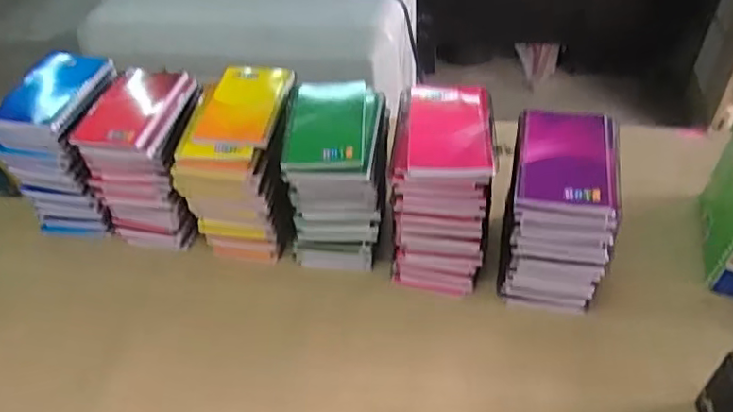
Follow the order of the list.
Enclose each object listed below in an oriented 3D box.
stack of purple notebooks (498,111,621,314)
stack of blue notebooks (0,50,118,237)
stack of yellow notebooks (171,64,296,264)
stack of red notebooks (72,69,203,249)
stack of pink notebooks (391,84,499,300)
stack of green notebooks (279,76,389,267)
[{"bbox_3d":[0.194,0.004,0.622,0.107,0.164,0.135,11,53,8],"label":"stack of purple notebooks"},{"bbox_3d":[-0.355,-0.074,0.748,0.102,0.165,0.152,8,48,12],"label":"stack of blue notebooks"},{"bbox_3d":[-0.136,-0.049,0.716,0.109,0.162,0.161,5,47,10],"label":"stack of yellow notebooks"},{"bbox_3d":[-0.248,-0.055,0.727,0.110,0.174,0.132,9,48,13],"label":"stack of red notebooks"},{"bbox_3d":[0.081,-0.023,0.660,0.101,0.168,0.164,7,53,4],"label":"stack of pink notebooks"},{"bbox_3d":[-0.033,-0.036,0.681,0.104,0.164,0.147,5,53,3],"label":"stack of green notebooks"}]

